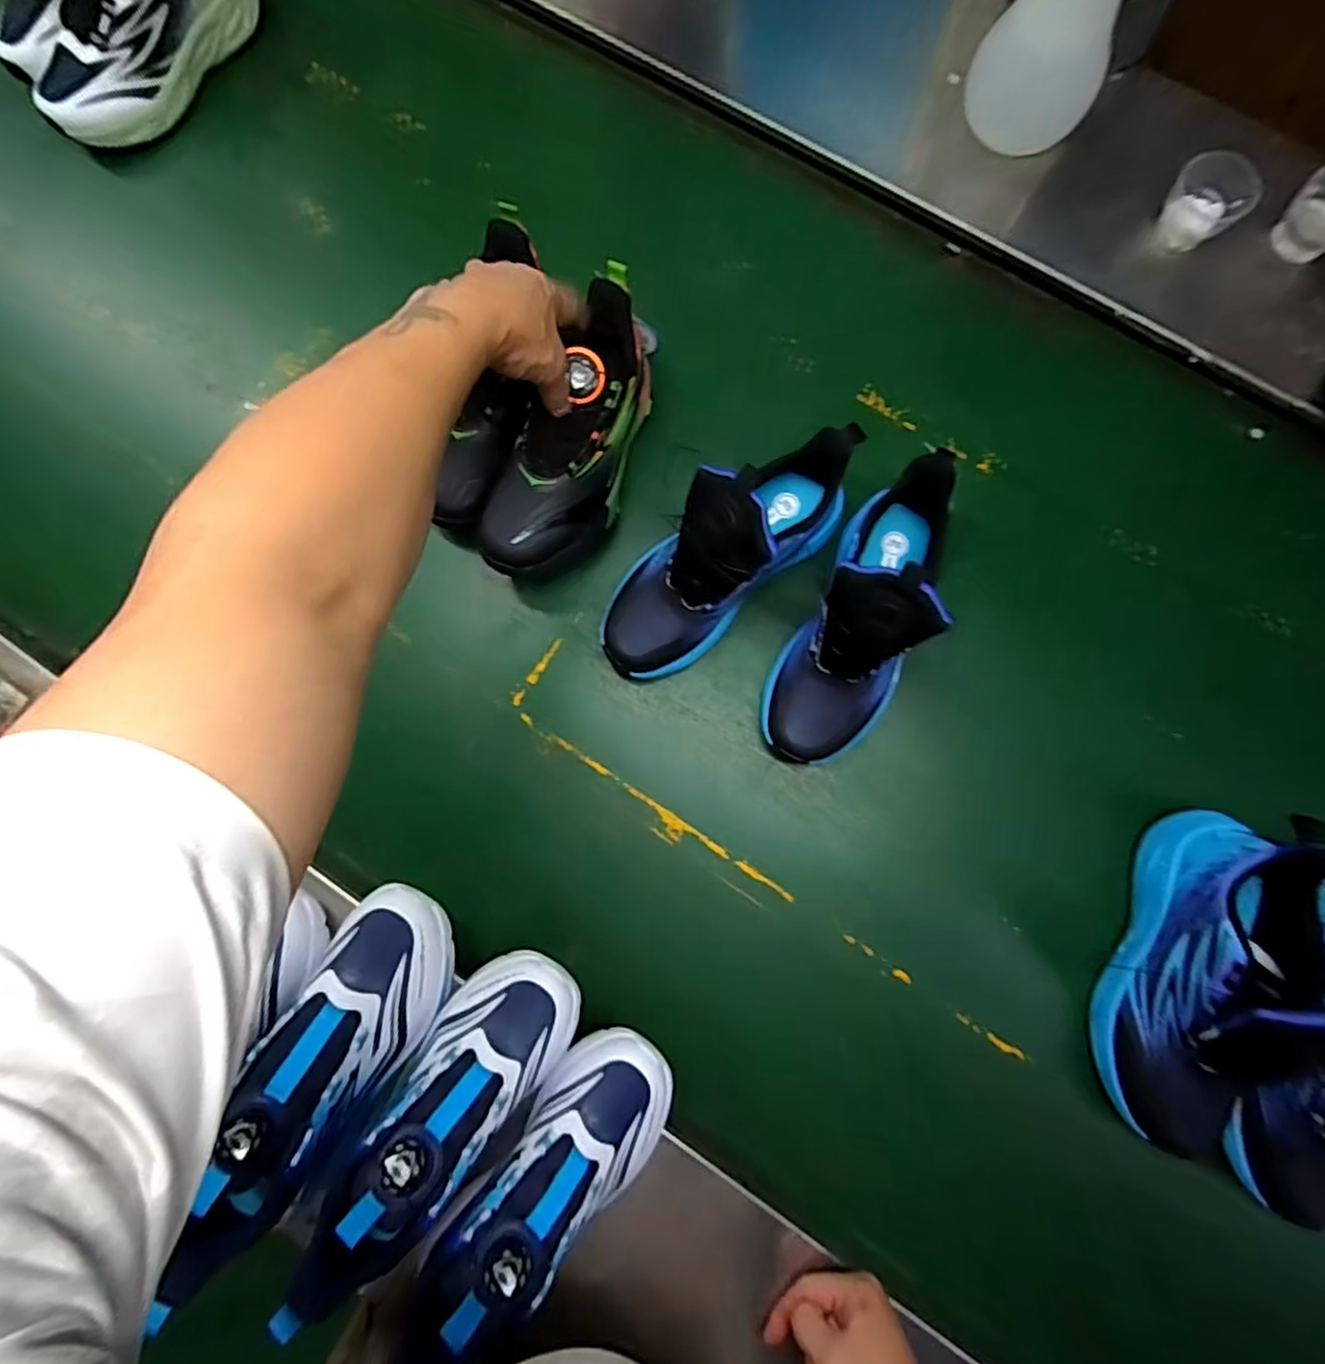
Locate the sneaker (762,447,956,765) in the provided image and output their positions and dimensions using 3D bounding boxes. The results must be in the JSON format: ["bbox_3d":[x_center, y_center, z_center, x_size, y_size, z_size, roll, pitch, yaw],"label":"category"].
[{"bbox_3d":[0.169,-0.048,0.507,0.096,0.152,0.248,29,84,6],"label":"sneaker"}]

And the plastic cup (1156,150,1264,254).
[{"bbox_3d":[0.478,-0.424,0.580,0.059,0.062,0.061,-12,82,1],"label":"plastic cup"}]

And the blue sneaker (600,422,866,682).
[{"bbox_3d":[0.051,-0.101,0.521,0.247,0.153,0.097,-34,82,-2],"label":"blue sneaker"}]

